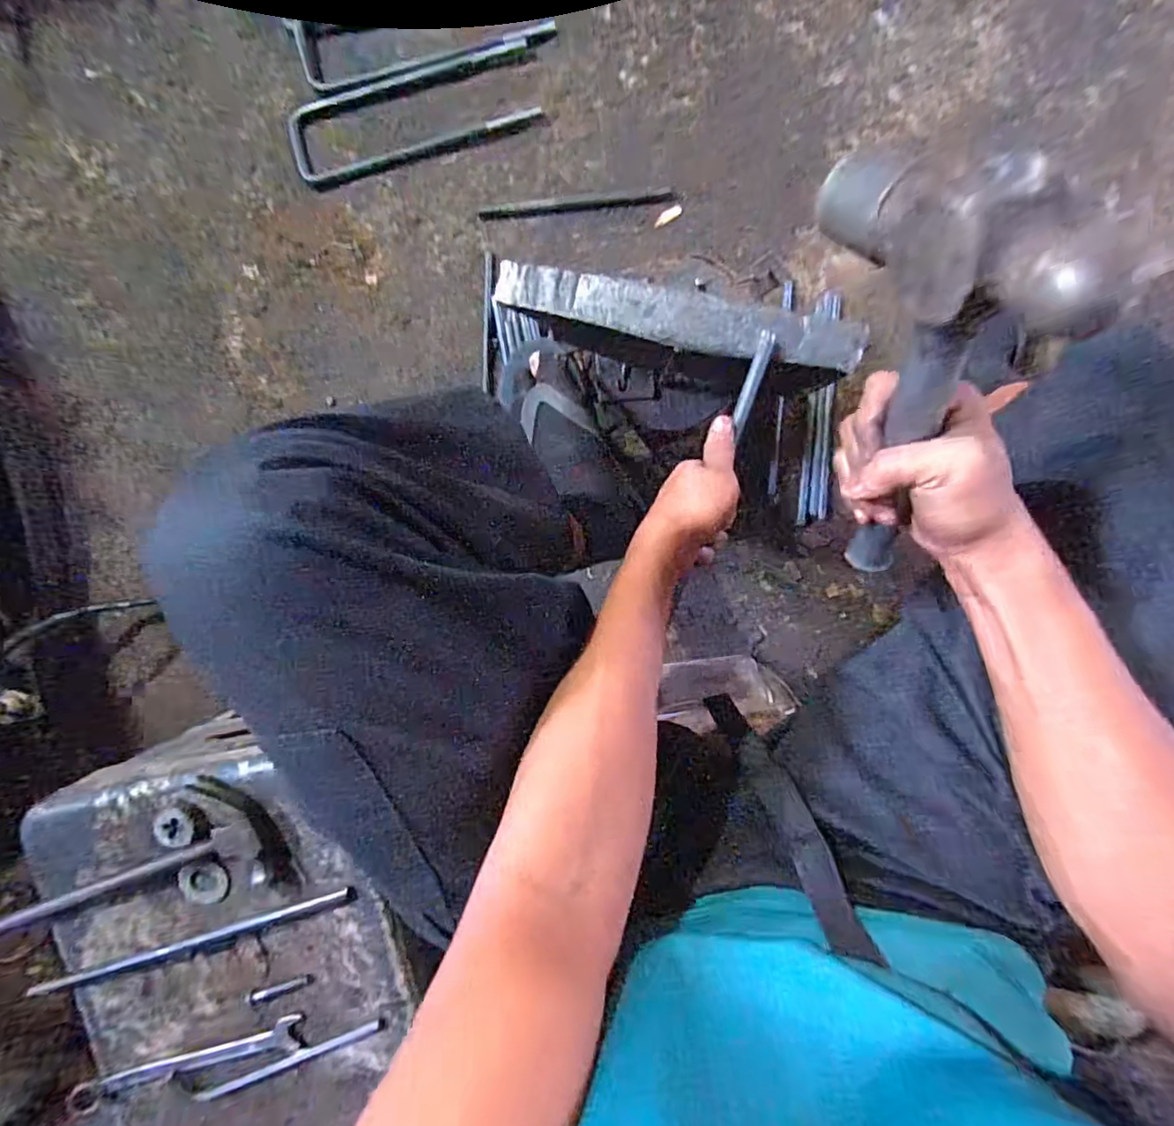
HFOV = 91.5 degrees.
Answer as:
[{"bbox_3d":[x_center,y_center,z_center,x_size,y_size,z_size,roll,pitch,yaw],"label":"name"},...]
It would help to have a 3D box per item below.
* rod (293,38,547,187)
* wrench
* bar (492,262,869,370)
[{"bbox_3d":[-0.251,-0.635,0.810,0.354,0.012,0.115,-12,91,3],"label":"rod"},{"bbox_3d":[-0.372,0.470,0.530,0.223,0.016,0.030,-19,90,4],"label":"wrench"},{"bbox_3d":[0.075,-0.205,0.472,0.301,0.020,0.041,13,94,4],"label":"bar"}]

